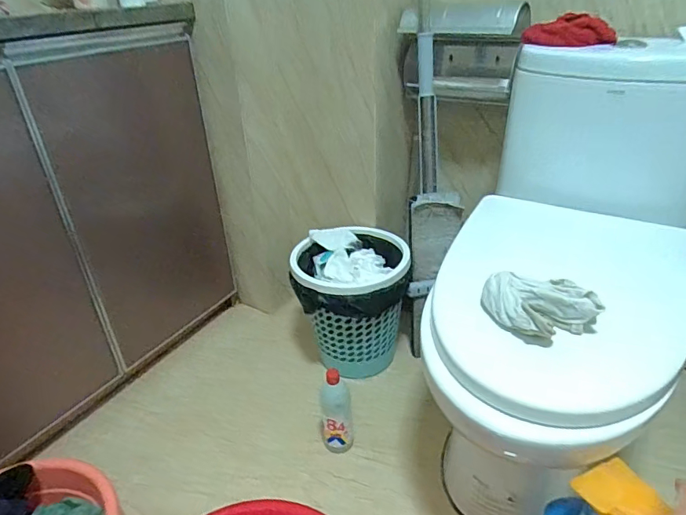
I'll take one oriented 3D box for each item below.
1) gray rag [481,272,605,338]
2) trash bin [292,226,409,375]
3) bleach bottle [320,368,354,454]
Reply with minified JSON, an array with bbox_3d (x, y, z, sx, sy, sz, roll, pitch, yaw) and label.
[{"bbox_3d":[0.250,0.064,0.612,0.145,0.054,0.078,23,39,36],"label":"gray rag"},{"bbox_3d":[0.019,0.113,1.107,0.255,0.273,0.231,-13,32,-16],"label":"trash bin"},{"bbox_3d":[-0.016,0.305,0.918,0.063,0.186,0.054,-5,33,1],"label":"bleach bottle"}]

